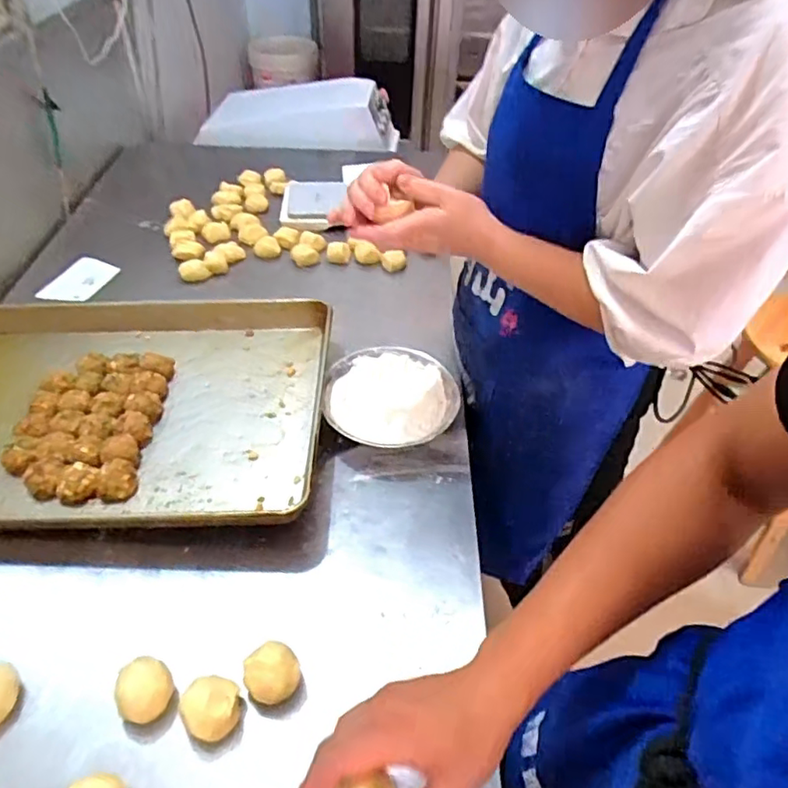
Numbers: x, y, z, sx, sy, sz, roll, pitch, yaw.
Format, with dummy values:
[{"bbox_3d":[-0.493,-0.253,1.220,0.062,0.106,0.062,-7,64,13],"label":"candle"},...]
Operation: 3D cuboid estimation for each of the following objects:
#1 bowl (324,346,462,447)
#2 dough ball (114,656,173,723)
[{"bbox_3d":[-0.001,0.013,0.846,0.176,0.058,0.180,1,45,-1],"label":"bowl"},{"bbox_3d":[-0.239,0.286,0.574,0.048,0.041,0.051,1,45,-1],"label":"dough ball"}]

